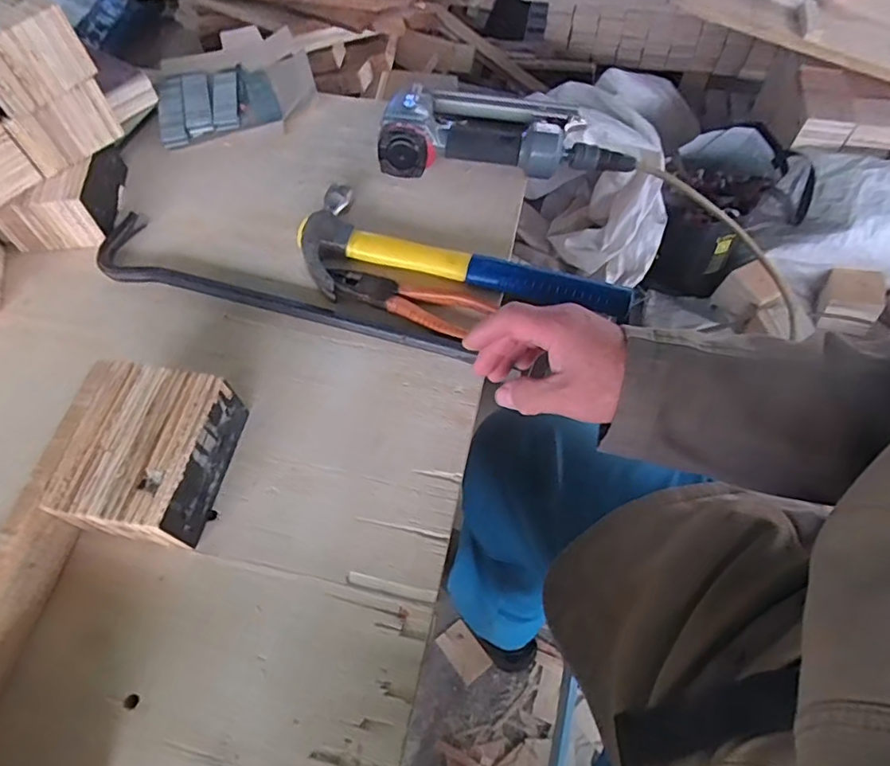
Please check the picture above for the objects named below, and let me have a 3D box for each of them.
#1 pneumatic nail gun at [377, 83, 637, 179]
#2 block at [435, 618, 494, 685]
[{"bbox_3d":[0.065,-0.301,0.623,0.278,0.065,0.137,-5,61,-2],"label":"pneumatic nail gun"},{"bbox_3d":[0.034,0.468,0.962,0.058,0.011,0.091,-34,65,-19],"label":"block"}]

